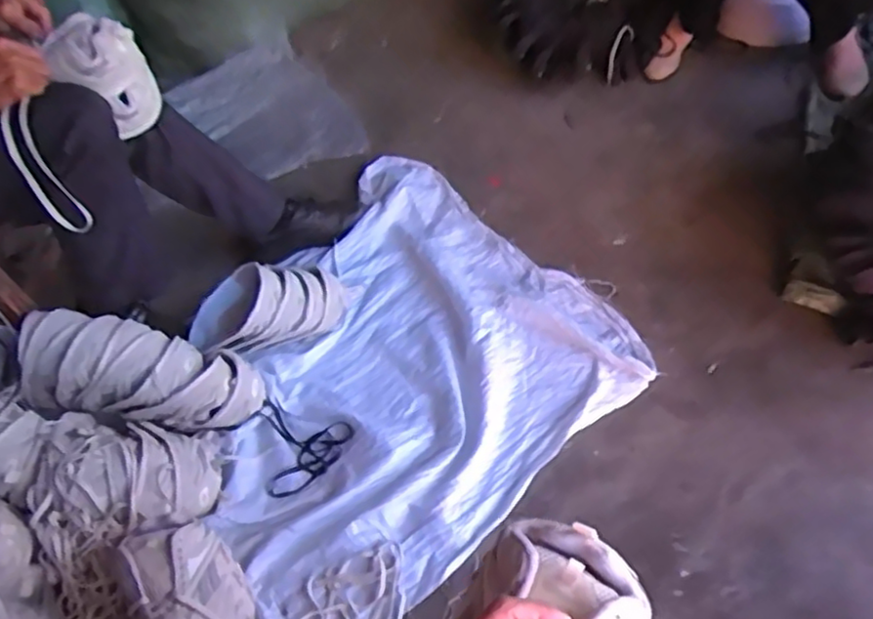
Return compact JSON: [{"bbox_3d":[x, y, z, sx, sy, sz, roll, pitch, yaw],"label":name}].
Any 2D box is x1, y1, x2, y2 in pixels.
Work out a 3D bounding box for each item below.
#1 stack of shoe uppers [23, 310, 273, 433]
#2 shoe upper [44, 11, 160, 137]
[{"bbox_3d":[-0.463,0.100,1.079,0.368,0.147,0.135,14,53,-10],"label":"stack of shoe uppers"},{"bbox_3d":[-0.443,-0.303,0.910,0.116,0.150,0.055,-21,49,-7],"label":"shoe upper"}]

